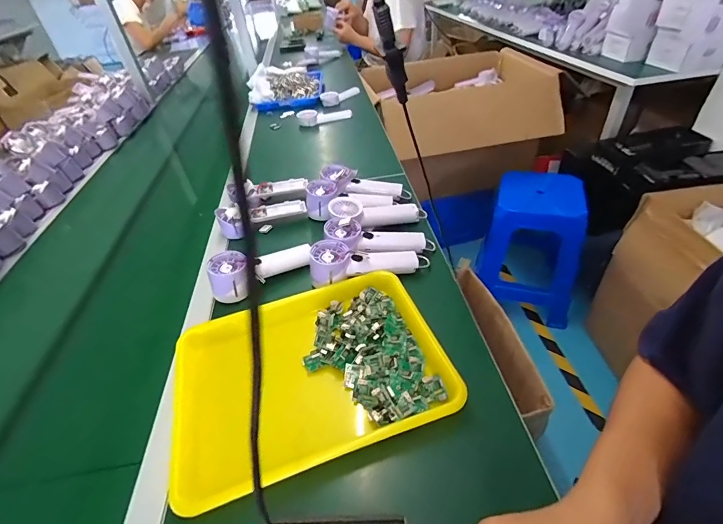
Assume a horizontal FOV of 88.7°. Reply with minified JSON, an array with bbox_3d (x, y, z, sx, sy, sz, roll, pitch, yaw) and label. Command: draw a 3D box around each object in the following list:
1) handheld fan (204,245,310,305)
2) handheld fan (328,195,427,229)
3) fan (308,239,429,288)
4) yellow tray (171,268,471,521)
[{"bbox_3d":[-0.166,0.009,0.619,0.169,0.053,0.068,-15,42,-10],"label":"handheld fan"},{"bbox_3d":[0.032,-0.087,0.704,0.184,0.042,0.075,4,39,-15],"label":"handheld fan"},{"bbox_3d":[0.014,-0.004,0.607,0.196,0.052,0.067,-7,41,-1],"label":"fan"},{"bbox_3d":[-0.068,0.143,0.495,0.338,0.049,0.255,-17,42,-11],"label":"yellow tray"}]

